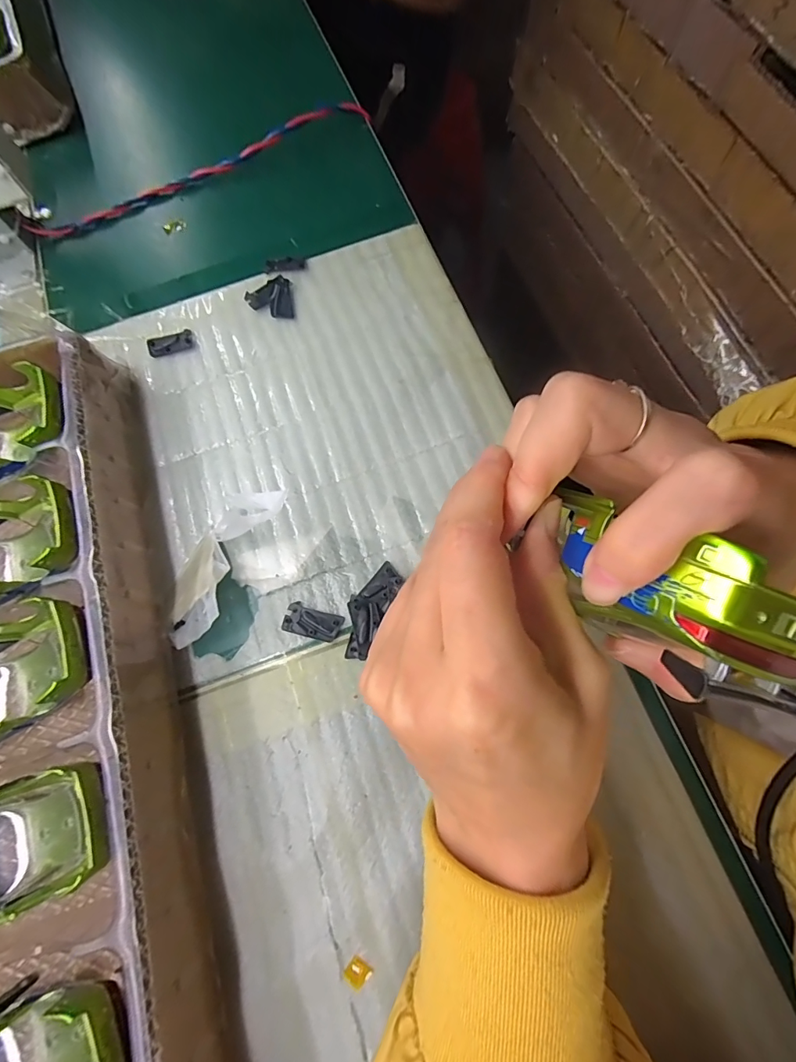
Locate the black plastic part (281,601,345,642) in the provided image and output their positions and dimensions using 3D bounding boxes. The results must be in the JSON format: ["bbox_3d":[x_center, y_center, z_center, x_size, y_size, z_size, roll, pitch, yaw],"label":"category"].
[{"bbox_3d":[-0.051,0.055,0.263,0.033,0.004,0.018,17,74,9],"label":"black plastic part"}]

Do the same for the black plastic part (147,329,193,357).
[{"bbox_3d":[-0.167,-0.137,0.321,0.034,0.004,0.017,-13,72,-1],"label":"black plastic part"}]

